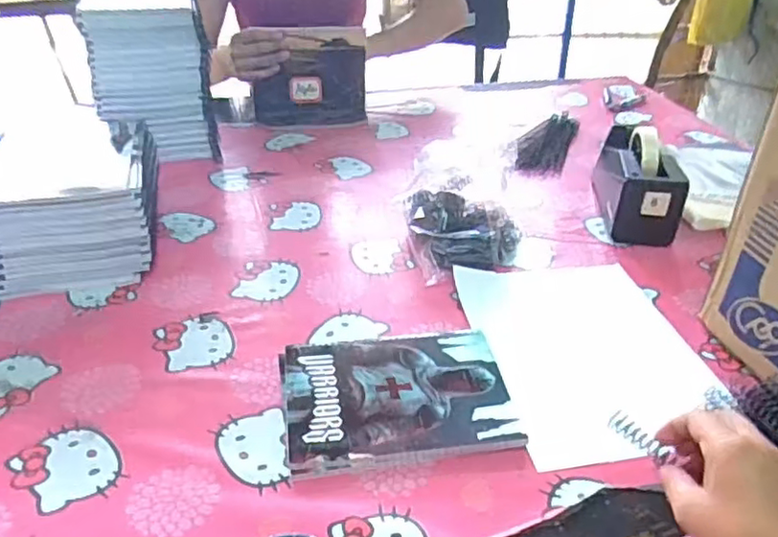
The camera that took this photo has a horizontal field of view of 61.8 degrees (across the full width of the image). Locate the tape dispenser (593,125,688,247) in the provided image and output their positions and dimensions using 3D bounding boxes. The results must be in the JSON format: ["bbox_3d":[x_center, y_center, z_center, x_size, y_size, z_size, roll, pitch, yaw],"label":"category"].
[{"bbox_3d":[0.333,-0.127,0.872,0.079,0.107,0.196,6,33,5],"label":"tape dispenser"}]

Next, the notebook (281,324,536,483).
[{"bbox_3d":[0.007,0.113,0.584,0.197,0.014,0.148,-5,34,-11],"label":"notebook"}]

